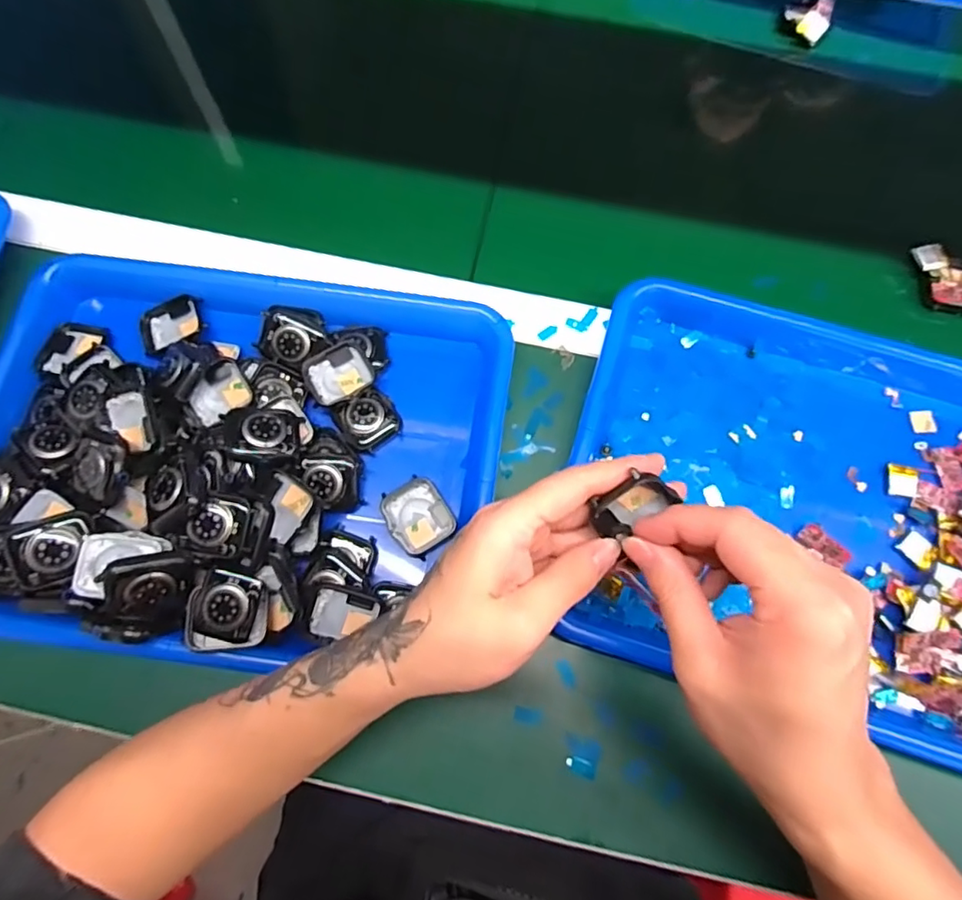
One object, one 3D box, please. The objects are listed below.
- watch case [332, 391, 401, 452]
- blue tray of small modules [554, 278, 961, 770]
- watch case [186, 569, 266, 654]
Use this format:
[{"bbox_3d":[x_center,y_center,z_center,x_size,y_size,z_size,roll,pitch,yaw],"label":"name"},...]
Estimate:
[{"bbox_3d":[-0.075,-0.020,0.377,0.036,0.018,0.037,-34,76,-10],"label":"watch case"},{"bbox_3d":[0.222,0.036,0.359,0.327,0.035,0.253,17,74,5],"label":"blue tray of small modules"},{"bbox_3d":[-0.142,0.089,0.315,0.041,0.012,0.043,0,96,-3],"label":"watch case"}]

